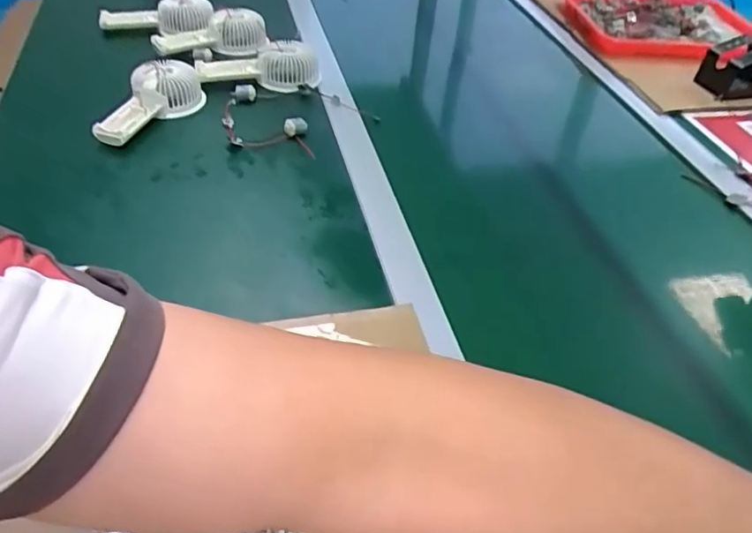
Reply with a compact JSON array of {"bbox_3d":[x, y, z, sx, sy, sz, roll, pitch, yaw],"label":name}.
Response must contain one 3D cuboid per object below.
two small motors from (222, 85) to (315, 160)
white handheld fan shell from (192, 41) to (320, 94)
[{"bbox_3d":[-0.133,-0.176,0.706,0.100,0.017,0.142,-2,44,-10],"label":"two small motors"},{"bbox_3d":[-0.155,-0.267,0.780,0.156,0.038,0.072,-1,44,-9],"label":"white handheld fan shell"}]

